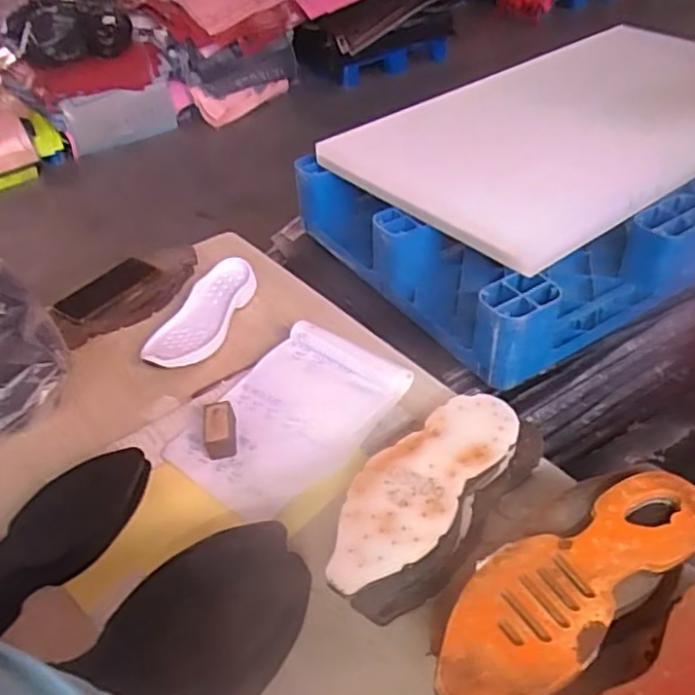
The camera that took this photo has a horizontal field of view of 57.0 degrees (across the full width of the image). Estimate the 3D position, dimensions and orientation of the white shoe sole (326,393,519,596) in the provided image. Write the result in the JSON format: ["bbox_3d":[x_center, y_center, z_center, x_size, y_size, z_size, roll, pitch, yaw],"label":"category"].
[{"bbox_3d":[0.072,0.134,0.644,0.100,0.012,0.265,26,50,30],"label":"white shoe sole"}]

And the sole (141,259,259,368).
[{"bbox_3d":[-0.223,-0.055,0.984,0.098,0.030,0.236,10,44,16],"label":"sole"}]

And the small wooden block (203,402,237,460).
[{"bbox_3d":[-0.165,0.101,0.824,0.039,0.040,0.076,-10,42,-5],"label":"small wooden block"}]

